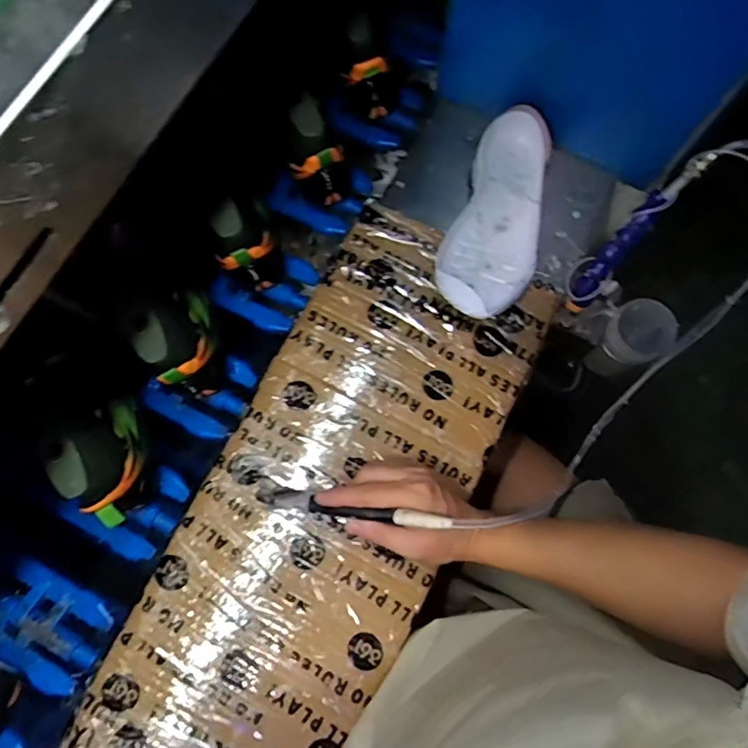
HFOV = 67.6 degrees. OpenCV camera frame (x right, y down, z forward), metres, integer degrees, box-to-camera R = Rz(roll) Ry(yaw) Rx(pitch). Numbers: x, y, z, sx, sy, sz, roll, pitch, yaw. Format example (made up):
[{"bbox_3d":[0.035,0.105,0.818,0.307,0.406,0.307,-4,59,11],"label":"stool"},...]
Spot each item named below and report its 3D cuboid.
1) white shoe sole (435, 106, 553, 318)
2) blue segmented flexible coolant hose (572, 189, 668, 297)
[{"bbox_3d":[0.140,-0.172,0.610,0.100,0.045,0.252,19,76,4],"label":"white shoe sole"},{"bbox_3d":[0.239,-0.122,0.550,0.022,0.123,0.020,39,40,8],"label":"blue segmented flexible coolant hose"}]

